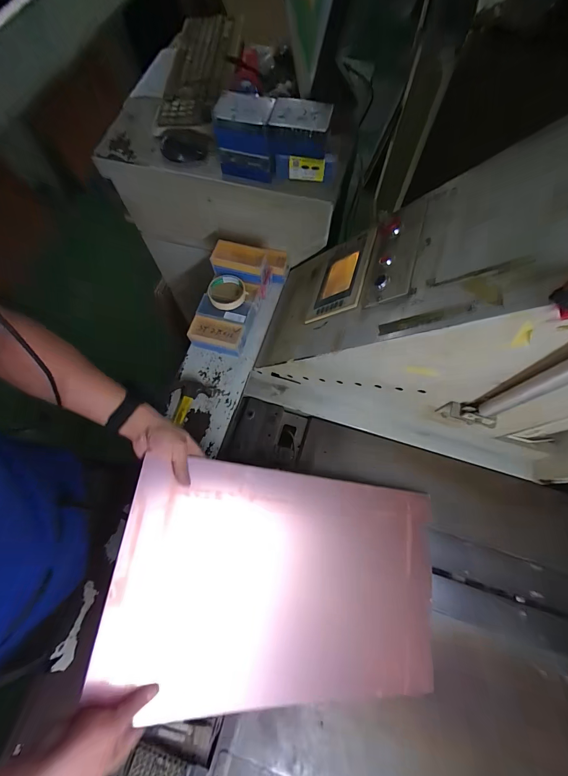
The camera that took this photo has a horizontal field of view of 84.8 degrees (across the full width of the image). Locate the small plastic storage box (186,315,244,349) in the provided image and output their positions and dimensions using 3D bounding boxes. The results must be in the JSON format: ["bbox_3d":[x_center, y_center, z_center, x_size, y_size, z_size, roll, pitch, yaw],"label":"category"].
[{"bbox_3d":[-0.157,-0.130,0.720,0.121,0.022,0.056,12,71,4],"label":"small plastic storage box"}]

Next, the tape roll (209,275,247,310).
[{"bbox_3d":[-0.136,-0.231,0.740,0.087,0.021,0.085,0,70,0],"label":"tape roll"}]

